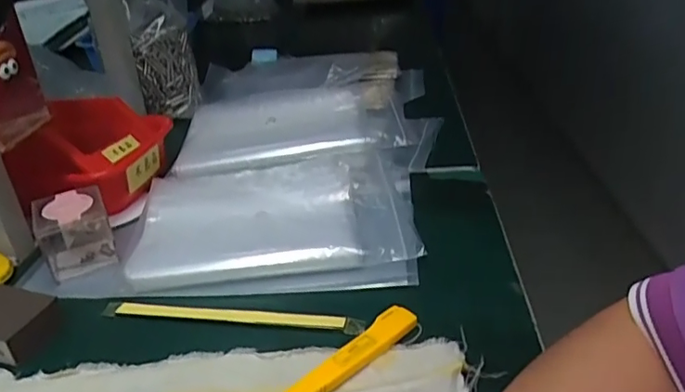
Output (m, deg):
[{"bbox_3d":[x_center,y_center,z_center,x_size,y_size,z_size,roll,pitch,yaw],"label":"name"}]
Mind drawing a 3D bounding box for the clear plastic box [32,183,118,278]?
[{"bbox_3d":[-0.230,0.026,0.472,0.057,0.043,0.059,-17,32,-23],"label":"clear plastic box"}]

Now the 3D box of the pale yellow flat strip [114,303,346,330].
[{"bbox_3d":[-0.085,0.085,0.405,0.176,0.004,0.013,3,30,11],"label":"pale yellow flat strip"}]

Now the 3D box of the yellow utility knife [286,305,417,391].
[{"bbox_3d":[0.000,0.109,0.352,0.019,0.010,0.131,24,40,39],"label":"yellow utility knife"}]

